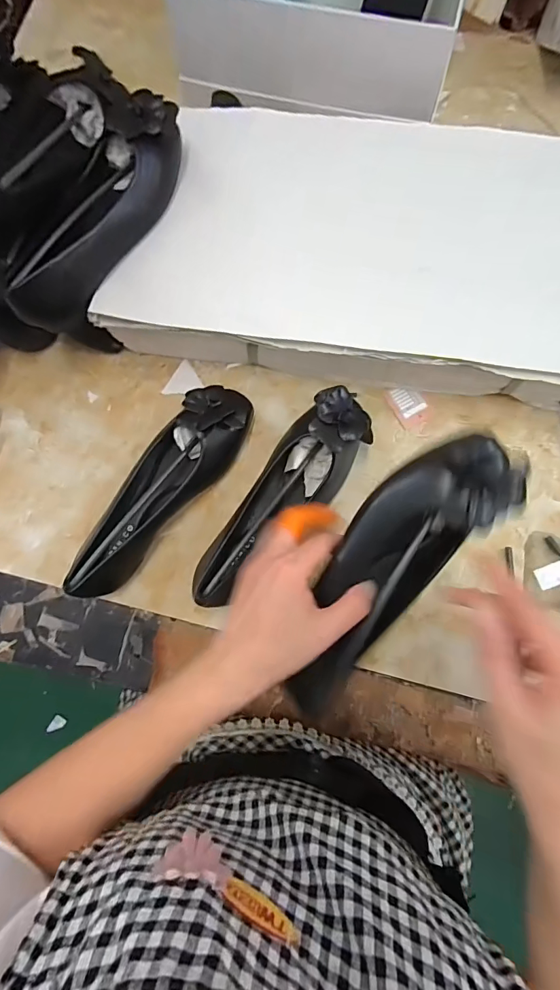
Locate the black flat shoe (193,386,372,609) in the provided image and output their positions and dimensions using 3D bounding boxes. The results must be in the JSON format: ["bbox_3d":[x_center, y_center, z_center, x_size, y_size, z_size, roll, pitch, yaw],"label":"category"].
[{"bbox_3d":[0.006,0.002,0.411,0.070,0.062,0.236,35,81,7],"label":"black flat shoe"}]

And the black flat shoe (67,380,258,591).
[{"bbox_3d":[-0.117,-0.012,0.415,0.066,0.065,0.230,39,82,7],"label":"black flat shoe"}]

